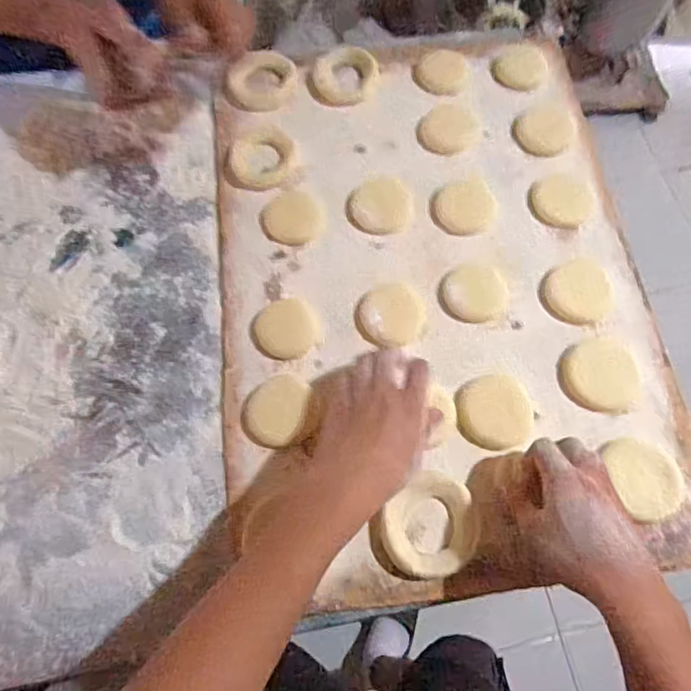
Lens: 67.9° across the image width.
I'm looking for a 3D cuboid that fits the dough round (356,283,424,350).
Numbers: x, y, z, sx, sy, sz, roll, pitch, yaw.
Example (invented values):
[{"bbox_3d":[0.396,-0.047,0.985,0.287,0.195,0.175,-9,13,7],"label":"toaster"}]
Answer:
[{"bbox_3d":[0.044,-0.031,0.491,0.067,0.012,0.062,0,70,0],"label":"dough round"}]

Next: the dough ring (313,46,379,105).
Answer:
[{"bbox_3d":[0.001,-0.312,0.590,0.067,0.020,0.069,0,70,0],"label":"dough ring"}]

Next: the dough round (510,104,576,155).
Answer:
[{"bbox_3d":[0.222,-0.237,0.566,0.065,0.005,0.060,0,70,0],"label":"dough round"}]

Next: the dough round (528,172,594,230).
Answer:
[{"bbox_3d":[0.227,-0.155,0.540,0.061,0.005,0.067,0,70,0],"label":"dough round"}]

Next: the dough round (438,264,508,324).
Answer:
[{"bbox_3d":[0.127,-0.052,0.508,0.064,0.004,0.061,0,70,0],"label":"dough round"}]

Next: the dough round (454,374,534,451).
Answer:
[{"bbox_3d":[0.134,0.059,0.464,0.066,0.008,0.067,0,70,0],"label":"dough round"}]

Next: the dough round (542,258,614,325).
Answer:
[{"bbox_3d":[0.227,-0.055,0.500,0.064,0.004,0.067,0,70,0],"label":"dough round"}]

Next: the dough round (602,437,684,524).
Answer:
[{"bbox_3d":[0.259,0.113,0.438,0.059,0.007,0.069,-10,71,-3],"label":"dough round"}]

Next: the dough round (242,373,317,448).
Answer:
[{"bbox_3d":[-0.060,0.057,0.464,0.065,0.013,0.066,1,70,1],"label":"dough round"}]

